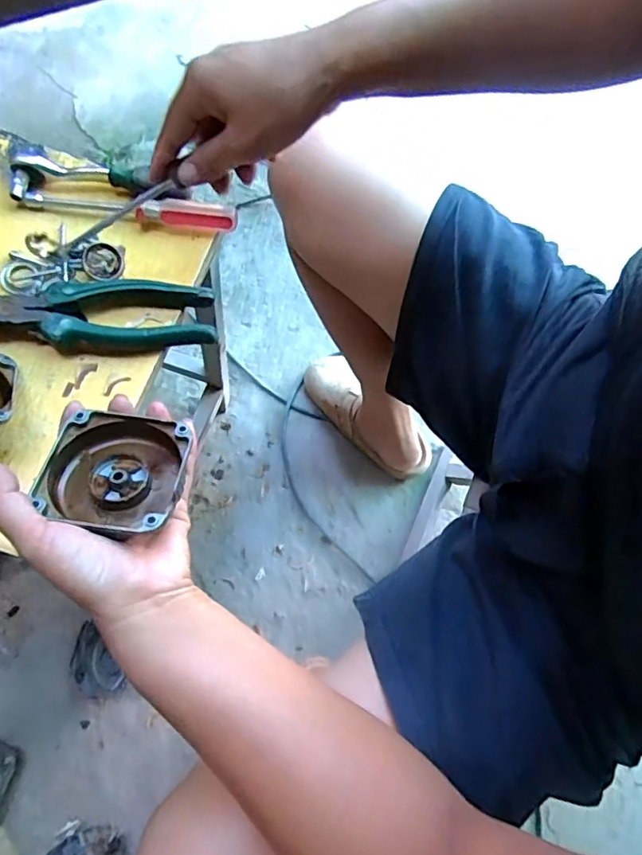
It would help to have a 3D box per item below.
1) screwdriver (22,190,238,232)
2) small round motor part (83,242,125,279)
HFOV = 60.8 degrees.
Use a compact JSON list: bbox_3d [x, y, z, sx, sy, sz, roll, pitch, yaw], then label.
[{"bbox_3d":[-0.161,-0.189,0.469,0.176,0.020,0.016,8,72,0],"label":"screwdriver"},{"bbox_3d":[-0.184,-0.141,0.462,0.030,0.013,0.029,1,72,-2],"label":"small round motor part"}]

